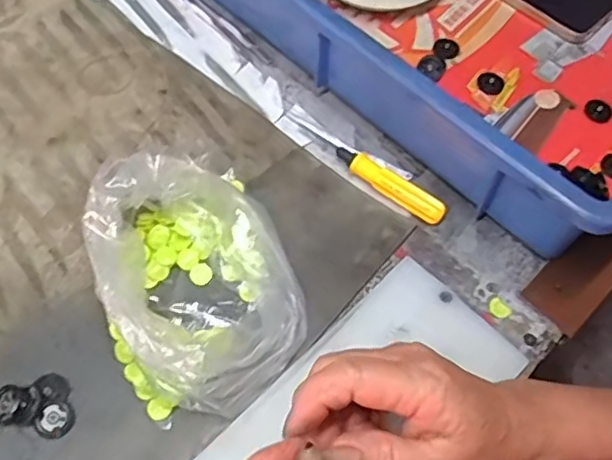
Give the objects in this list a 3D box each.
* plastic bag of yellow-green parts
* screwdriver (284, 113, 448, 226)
[{"bbox_3d":[-0.060,0.024,0.352,0.103,0.056,0.143,-11,61,-11],"label":"plastic bag of yellow-green parts"},{"bbox_3d":[0.038,-0.046,0.429,0.131,0.012,0.016,38,64,17],"label":"screwdriver"}]

